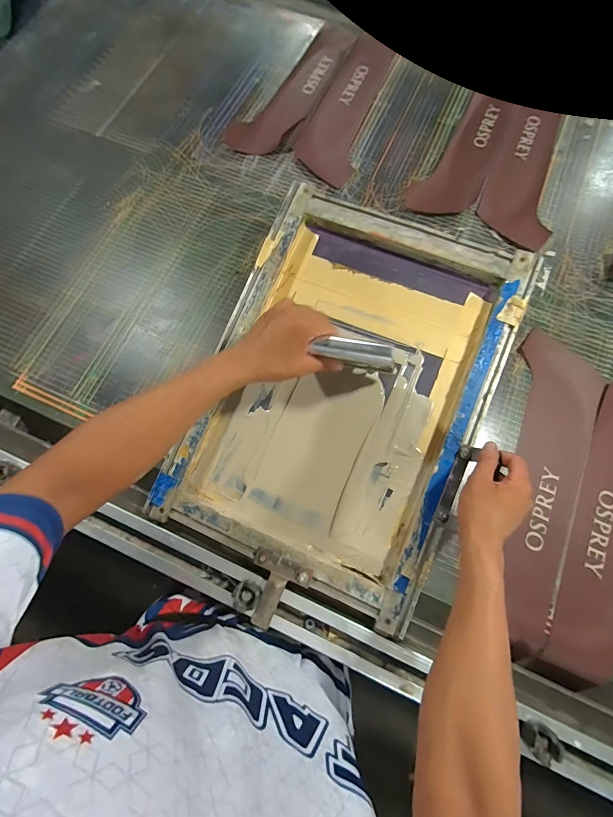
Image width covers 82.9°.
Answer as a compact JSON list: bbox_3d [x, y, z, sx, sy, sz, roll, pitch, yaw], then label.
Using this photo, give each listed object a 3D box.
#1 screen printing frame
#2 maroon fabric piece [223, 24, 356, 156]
[{"bbox_3d":[0.053,-0.027,0.513,0.385,0.031,0.535,22,84,9],"label":"screen printing frame"},{"bbox_3d":[-0.020,-0.728,0.788,0.123,0.009,0.444,31,75,10],"label":"maroon fabric piece"}]

